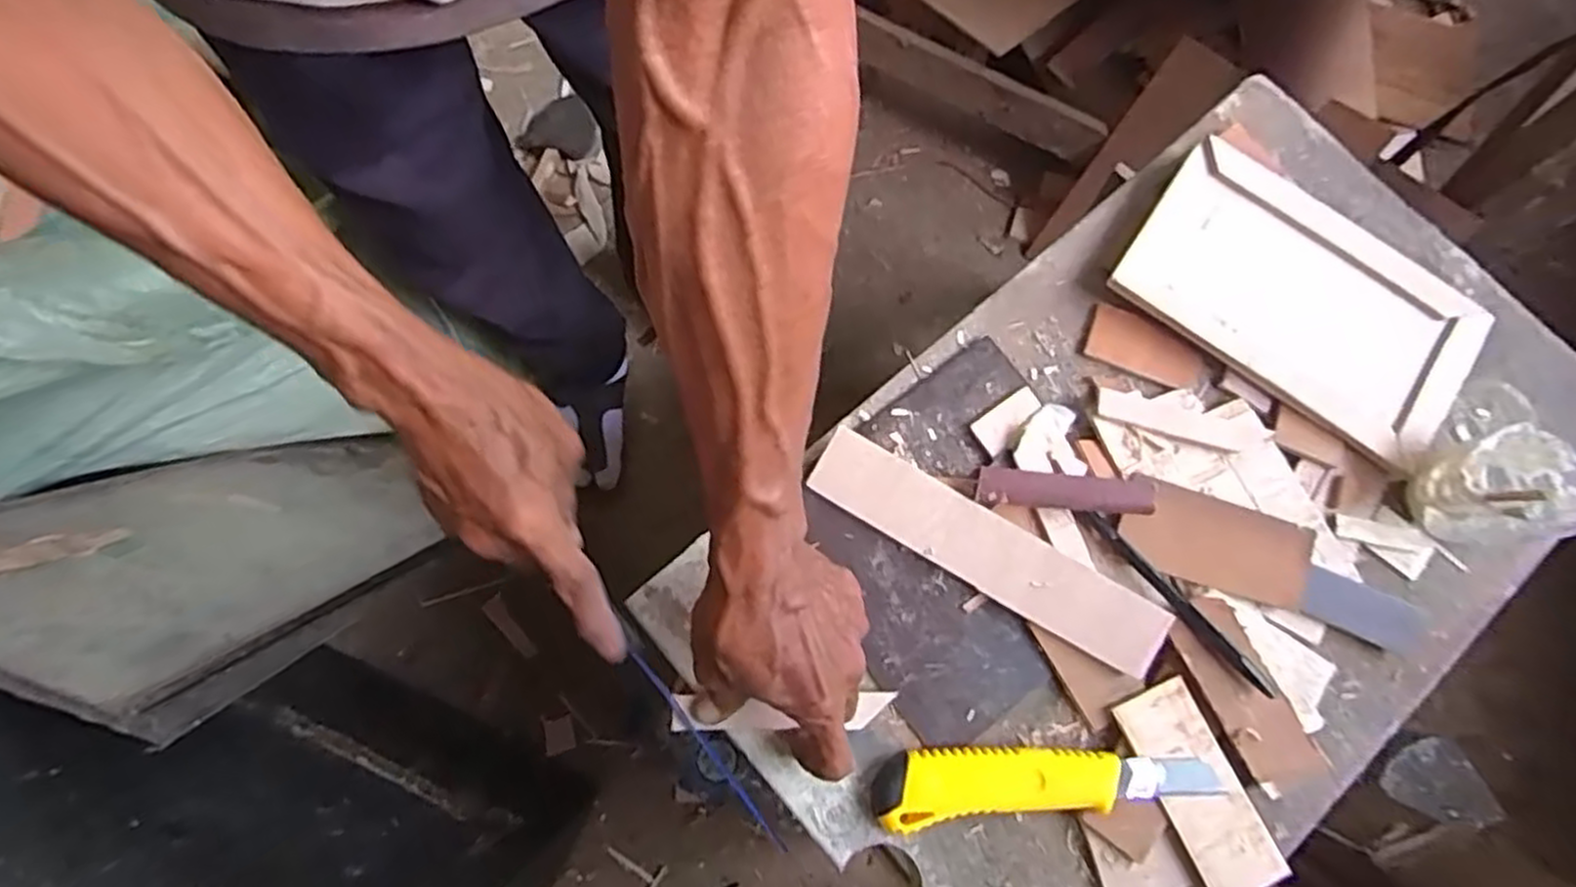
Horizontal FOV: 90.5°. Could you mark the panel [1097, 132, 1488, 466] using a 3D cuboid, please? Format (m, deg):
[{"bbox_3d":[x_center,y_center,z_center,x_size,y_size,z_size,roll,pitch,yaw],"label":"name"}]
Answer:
[{"bbox_3d":[0.325,-0.093,0.501,0.210,0.028,0.133,34,77,8],"label":"panel"}]

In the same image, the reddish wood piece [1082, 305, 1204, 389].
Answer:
[{"bbox_3d":[0.230,-0.061,0.502,0.075,0.005,0.038,21,75,4],"label":"reddish wood piece"}]

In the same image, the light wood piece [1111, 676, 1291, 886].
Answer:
[{"bbox_3d":[0.226,0.191,0.432,0.045,0.008,0.111,-24,77,-8],"label":"light wood piece"}]

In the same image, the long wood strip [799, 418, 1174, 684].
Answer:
[{"bbox_3d":[0.113,0.061,0.452,0.213,0.007,0.043,30,86,7],"label":"long wood strip"}]

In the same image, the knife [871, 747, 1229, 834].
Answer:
[{"bbox_3d":[0.140,0.184,0.424,0.185,0.019,0.037,-2,75,-2],"label":"knife"}]

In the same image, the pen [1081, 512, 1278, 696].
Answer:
[{"bbox_3d":[0.222,0.089,0.444,0.010,0.008,0.135,-41,79,-11],"label":"pen"}]

